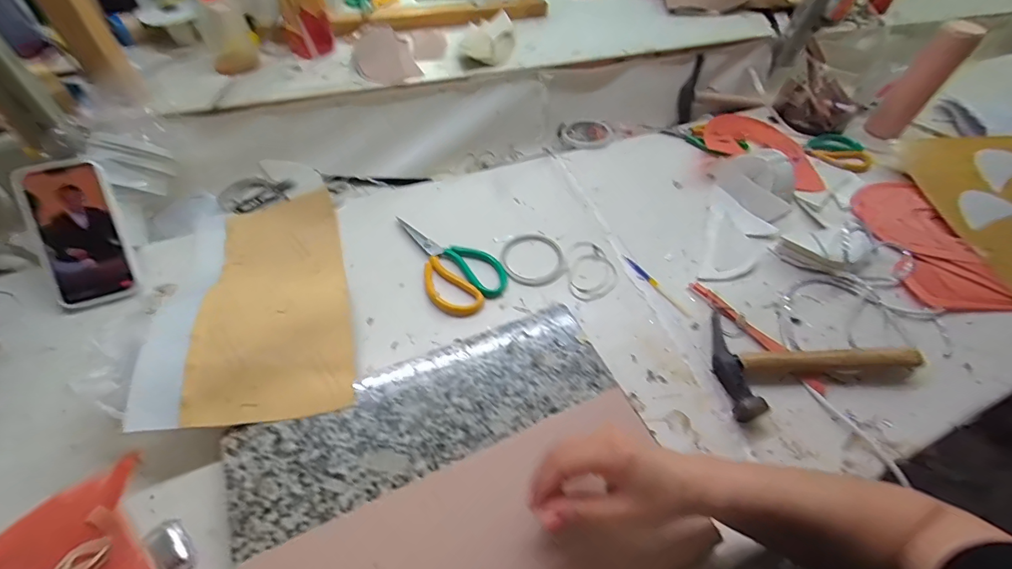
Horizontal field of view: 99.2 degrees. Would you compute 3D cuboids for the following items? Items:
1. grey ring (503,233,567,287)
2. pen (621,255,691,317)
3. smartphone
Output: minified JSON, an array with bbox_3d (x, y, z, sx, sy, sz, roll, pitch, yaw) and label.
[{"bbox_3d":[0.038,-0.035,0.591,0.085,0.005,0.090,2,52,-3],"label":"grey ring"},{"bbox_3d":[0.200,-0.001,0.575,0.011,0.004,0.118,-30,60,-25],"label":"pen"},{"bbox_3d":[-0.504,-0.062,0.508,0.086,0.013,0.172,-20,92,-19],"label":"smartphone"}]

